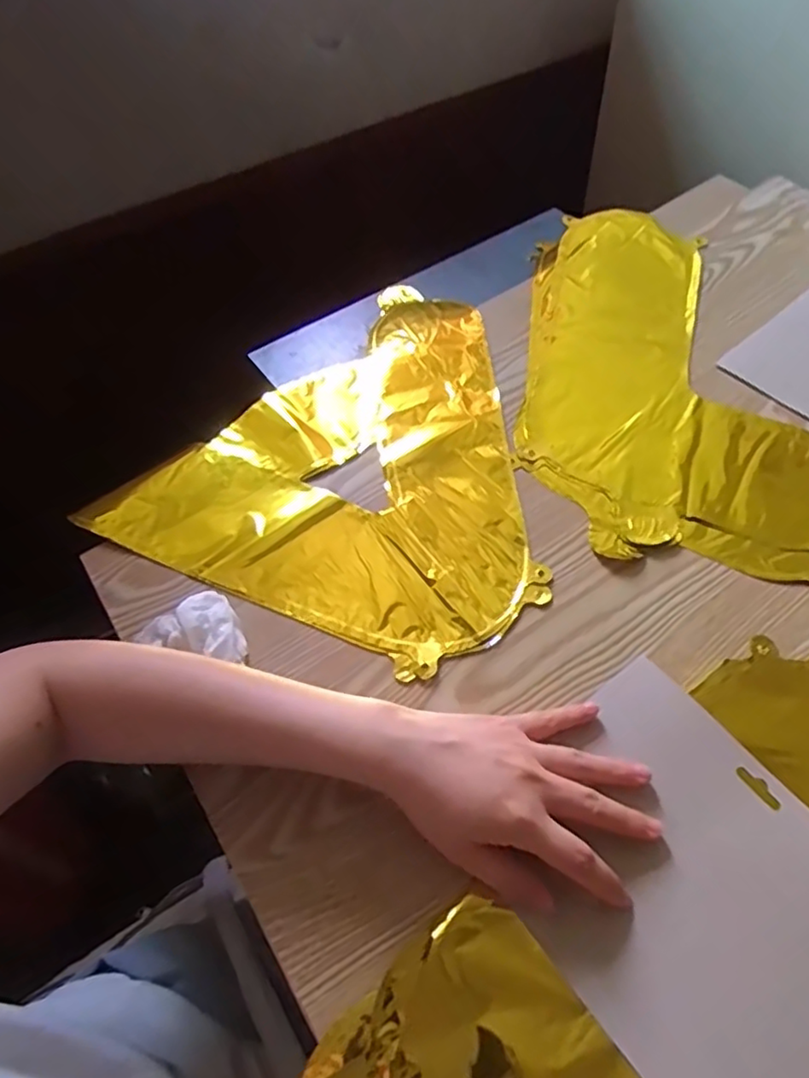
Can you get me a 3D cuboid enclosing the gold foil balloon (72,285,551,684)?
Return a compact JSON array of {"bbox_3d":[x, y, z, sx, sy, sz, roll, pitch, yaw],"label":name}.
[{"bbox_3d":[-0.015,-0.083,0.532,0.311,0.006,0.352,23,60,18],"label":"gold foil balloon"}]

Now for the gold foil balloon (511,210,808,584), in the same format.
[{"bbox_3d":[0.230,-0.156,0.563,0.243,0.009,0.414,7,57,8],"label":"gold foil balloon"}]

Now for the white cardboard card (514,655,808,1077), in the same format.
[{"bbox_3d":[0.151,0.180,0.348,0.163,0.011,0.188,-34,60,-18],"label":"white cardboard card"}]

